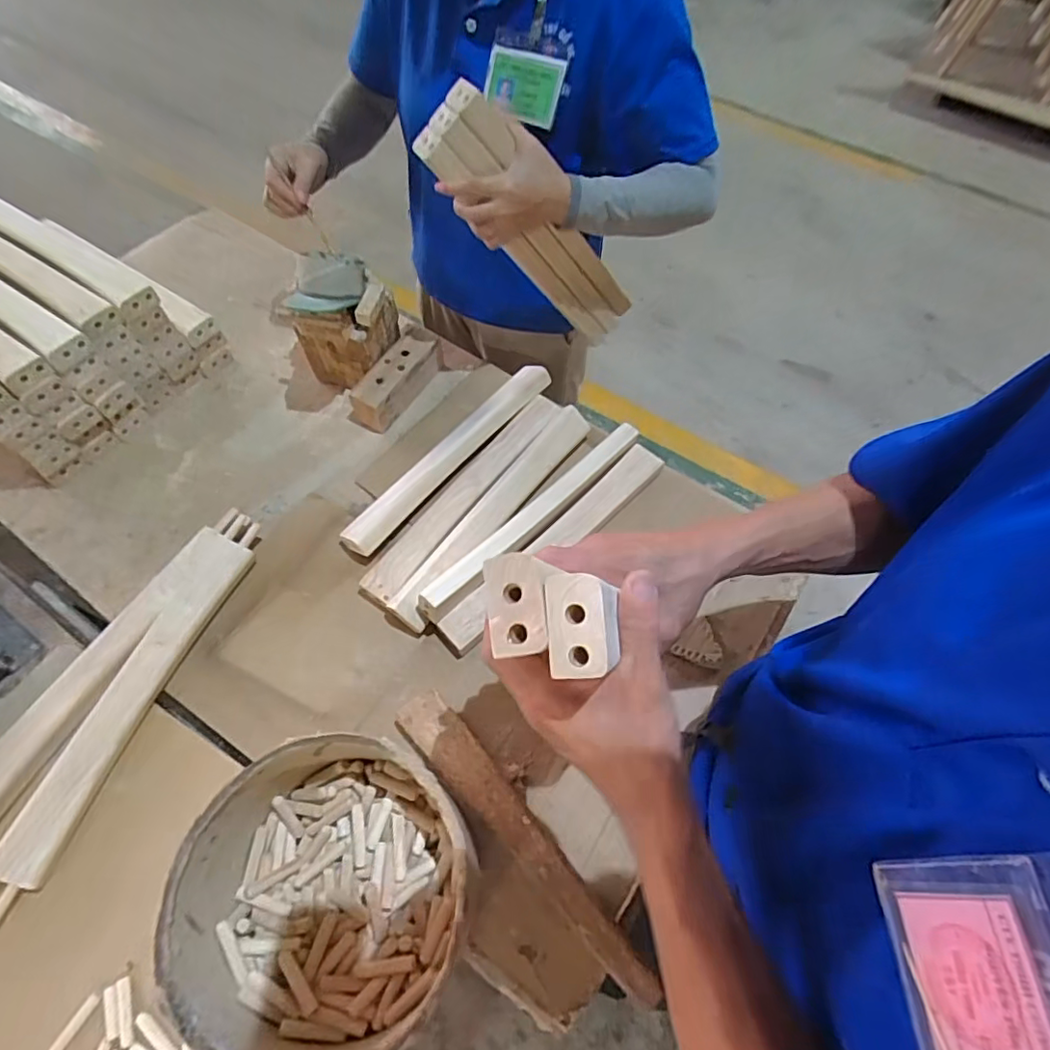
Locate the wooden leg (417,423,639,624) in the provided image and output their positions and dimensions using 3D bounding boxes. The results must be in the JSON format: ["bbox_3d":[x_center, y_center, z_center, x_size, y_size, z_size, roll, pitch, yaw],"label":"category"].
[{"bbox_3d":[0.016,-0.016,0.722,0.030,0.045,0.368,41,68,18],"label":"wooden leg"}]

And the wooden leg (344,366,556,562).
[{"bbox_3d":[-0.101,-0.101,0.782,0.049,0.033,0.363,38,67,17],"label":"wooden leg"}]

